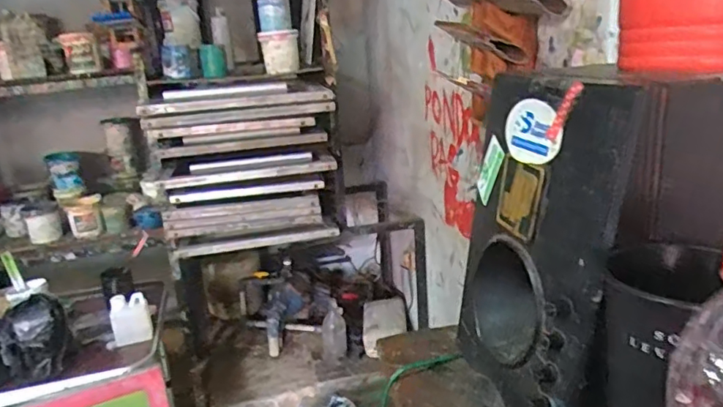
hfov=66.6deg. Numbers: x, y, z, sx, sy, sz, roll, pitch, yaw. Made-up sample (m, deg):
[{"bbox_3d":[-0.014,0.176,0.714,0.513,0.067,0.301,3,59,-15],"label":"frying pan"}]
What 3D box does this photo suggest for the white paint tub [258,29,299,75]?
[{"bbox_3d":[-0.269,-0.496,1.813,0.127,0.130,0.111,-7,16,-9],"label":"white paint tub"}]

